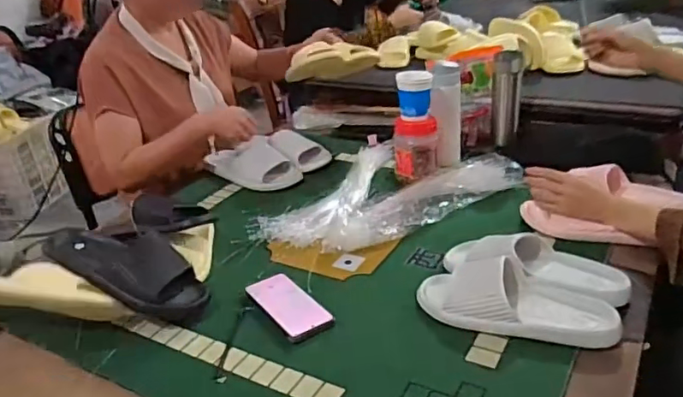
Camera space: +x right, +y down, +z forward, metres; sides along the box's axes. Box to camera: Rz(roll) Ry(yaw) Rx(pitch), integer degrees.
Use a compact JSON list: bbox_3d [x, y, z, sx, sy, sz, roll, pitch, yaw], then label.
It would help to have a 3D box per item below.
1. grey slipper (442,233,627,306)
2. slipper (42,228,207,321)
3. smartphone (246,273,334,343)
[{"bbox_3d":[0.287,0.090,0.847,0.272,0.069,0.122,9,32,27],"label":"grey slipper"},{"bbox_3d":[-0.321,0.099,0.858,0.252,0.081,0.094,24,35,-3],"label":"slipper"},{"bbox_3d":[-0.081,0.158,0.847,0.074,0.014,0.161,-22,32,-27],"label":"smartphone"}]

